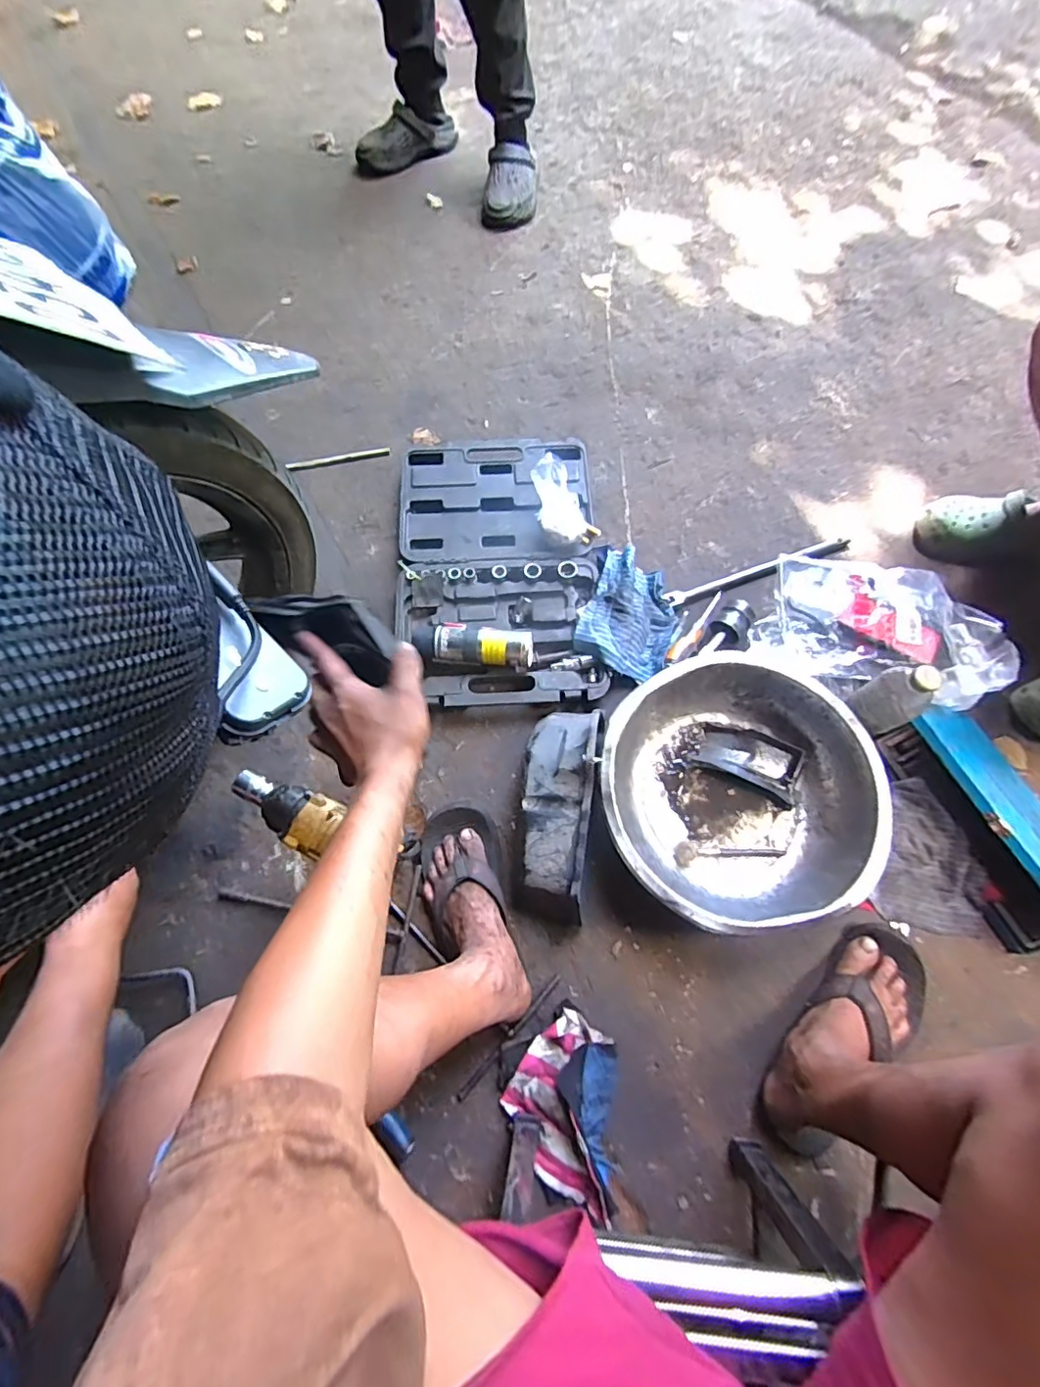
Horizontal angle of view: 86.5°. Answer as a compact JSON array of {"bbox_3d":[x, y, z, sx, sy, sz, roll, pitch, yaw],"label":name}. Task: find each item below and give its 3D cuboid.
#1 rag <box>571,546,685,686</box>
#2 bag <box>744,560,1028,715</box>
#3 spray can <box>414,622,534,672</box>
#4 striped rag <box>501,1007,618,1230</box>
[{"bbox_3d":[0.174,-0.125,0.857,0.154,0.045,0.193,29,72,10],"label":"rag"},{"bbox_3d":[0.557,-0.094,0.850,0.353,0.082,0.237,20,73,10],"label":"bag"},{"bbox_3d":[-0.068,-0.070,0.828,0.177,0.059,0.059,2,71,4],"label":"spray can"},{"bbox_3d":[0.047,0.494,0.659,0.133,0.045,0.200,4,71,5],"label":"striped rag"}]

